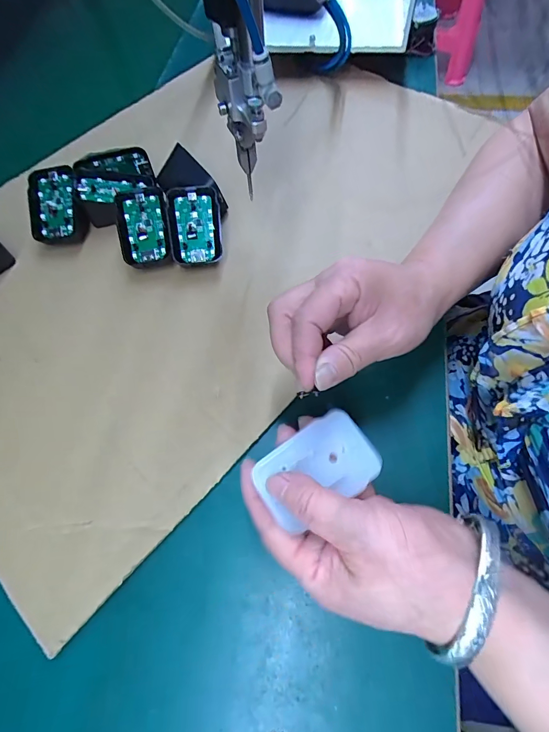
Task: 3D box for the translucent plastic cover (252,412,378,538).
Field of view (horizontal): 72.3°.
[{"bbox_3d":[0.025,0.058,0.213,0.069,0.013,0.045,-35,68,-15],"label":"translucent plastic cover"}]

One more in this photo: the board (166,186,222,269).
[{"bbox_3d":[-0.071,-0.122,0.333,0.044,0.014,0.070,-6,84,-4],"label":"board"}]

